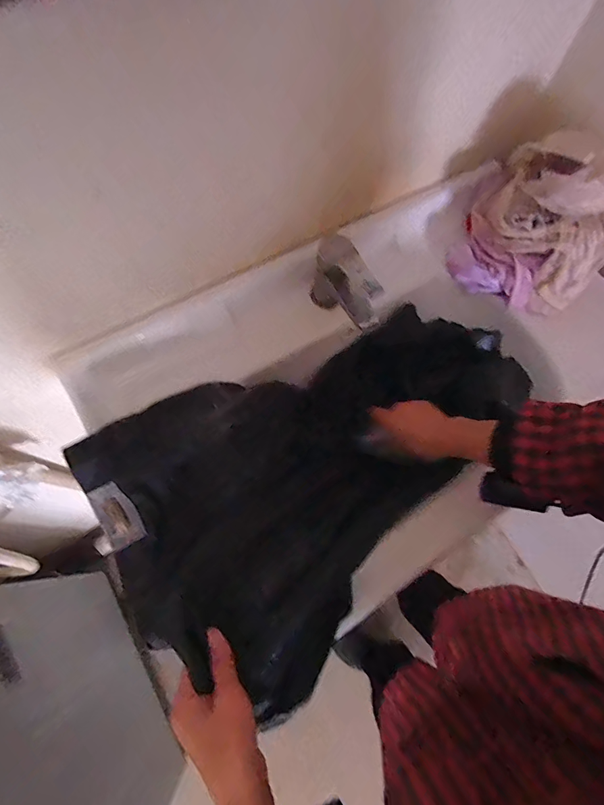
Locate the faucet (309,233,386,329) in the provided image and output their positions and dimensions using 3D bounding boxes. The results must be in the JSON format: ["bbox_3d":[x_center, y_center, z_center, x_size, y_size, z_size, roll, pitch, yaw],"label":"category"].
[{"bbox_3d":[0.062,-0.154,0.514,0.052,0.077,0.114,-37,74,-16],"label":"faucet"}]

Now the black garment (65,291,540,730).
[{"bbox_3d":[0.046,0.043,0.501,0.558,0.137,0.318,-38,75,-16],"label":"black garment"}]

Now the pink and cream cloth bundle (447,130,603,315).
[{"bbox_3d":[0.352,-0.264,0.560,0.183,0.172,0.211,-39,75,-16],"label":"pink and cream cloth bundle"}]

